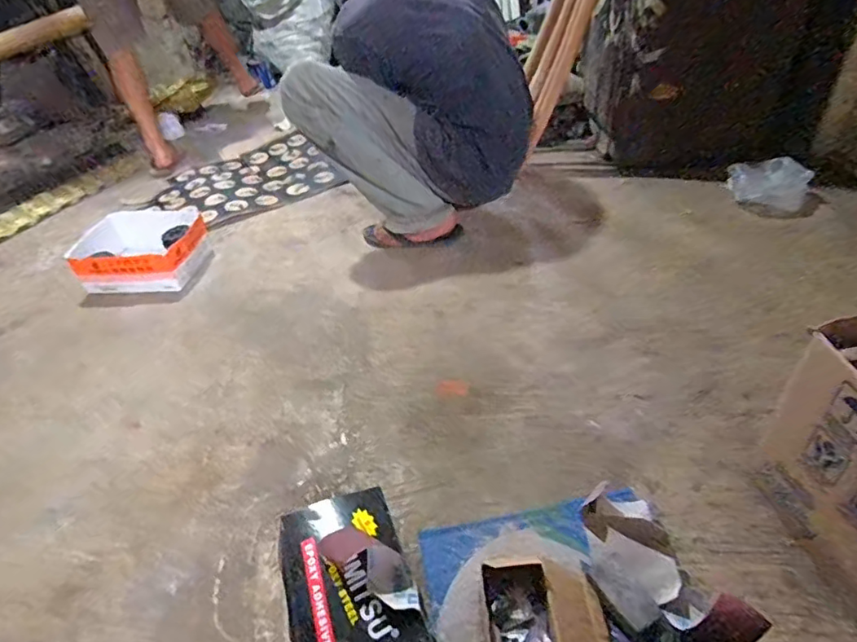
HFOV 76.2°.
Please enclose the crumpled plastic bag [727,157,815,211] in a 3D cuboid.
[{"bbox_3d":[0.835,-0.347,1.350,0.183,0.061,0.150,19,45,28],"label":"crumpled plastic bag"}]

